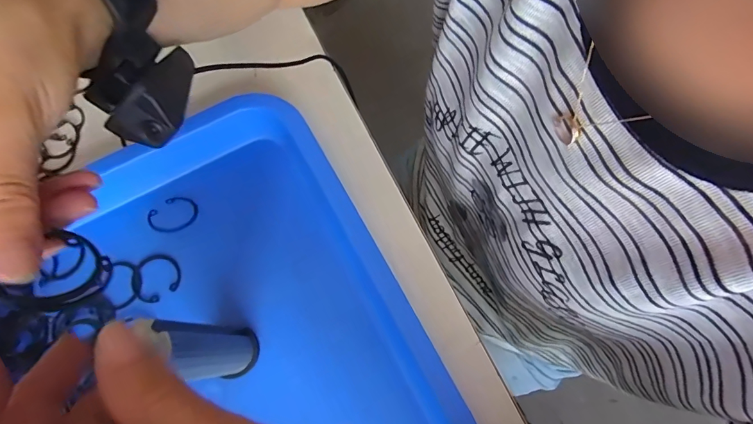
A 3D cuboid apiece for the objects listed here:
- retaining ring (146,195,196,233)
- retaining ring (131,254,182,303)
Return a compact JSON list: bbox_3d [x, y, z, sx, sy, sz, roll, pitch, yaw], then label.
[{"bbox_3d":[-0.160,0.002,0.323,0.033,0.005,0.035,0,56,1],"label":"retaining ring"},{"bbox_3d":[-0.170,0.050,0.315,0.036,0.004,0.035,0,71,1],"label":"retaining ring"}]

